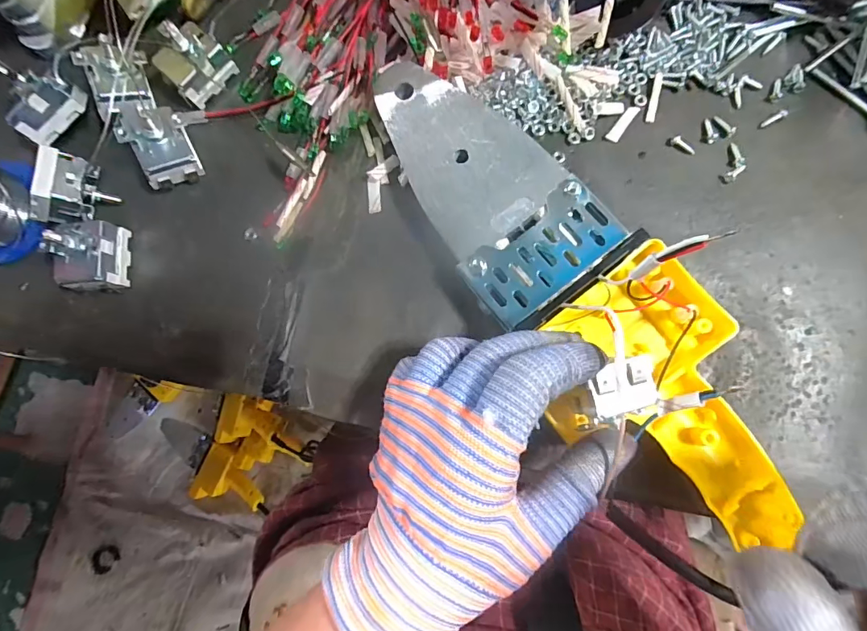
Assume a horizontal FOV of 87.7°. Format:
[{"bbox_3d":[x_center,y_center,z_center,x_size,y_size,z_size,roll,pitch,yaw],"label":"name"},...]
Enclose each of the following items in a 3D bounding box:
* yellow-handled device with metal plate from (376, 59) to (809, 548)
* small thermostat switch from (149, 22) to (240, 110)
[{"bbox_3d":[0.068,-0.017,0.227,0.090,0.042,0.294,-41,83,2],"label":"yellow-handled device with metal plate"},{"bbox_3d":[-0.145,-0.154,0.269,0.036,0.026,0.030,-38,81,-2],"label":"small thermostat switch"}]

